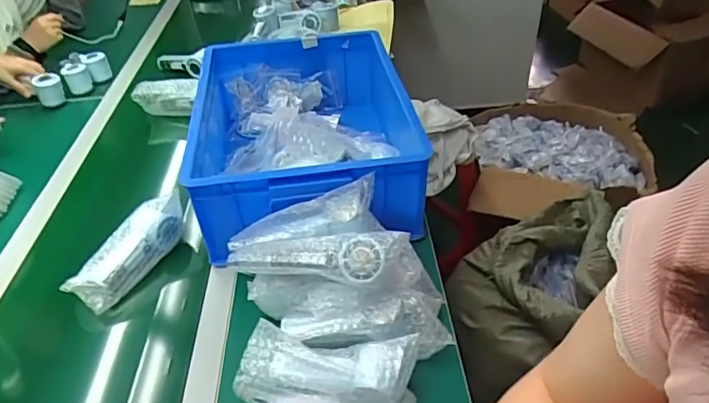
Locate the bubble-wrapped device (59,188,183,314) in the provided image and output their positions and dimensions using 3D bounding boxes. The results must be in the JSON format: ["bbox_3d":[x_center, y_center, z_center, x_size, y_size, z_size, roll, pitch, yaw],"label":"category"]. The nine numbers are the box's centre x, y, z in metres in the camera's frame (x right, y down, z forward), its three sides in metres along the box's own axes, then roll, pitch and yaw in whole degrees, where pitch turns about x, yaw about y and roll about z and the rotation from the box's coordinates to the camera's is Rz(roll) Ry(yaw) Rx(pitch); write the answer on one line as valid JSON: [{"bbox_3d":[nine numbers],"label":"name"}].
[{"bbox_3d":[-0.334,0.069,0.793,0.060,0.066,0.193,18,43,24],"label":"bubble-wrapped device"}]

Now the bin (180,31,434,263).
[{"bbox_3d":[-0.094,-0.130,0.919,0.346,0.162,0.458,-6,39,-5],"label":"bin"}]

